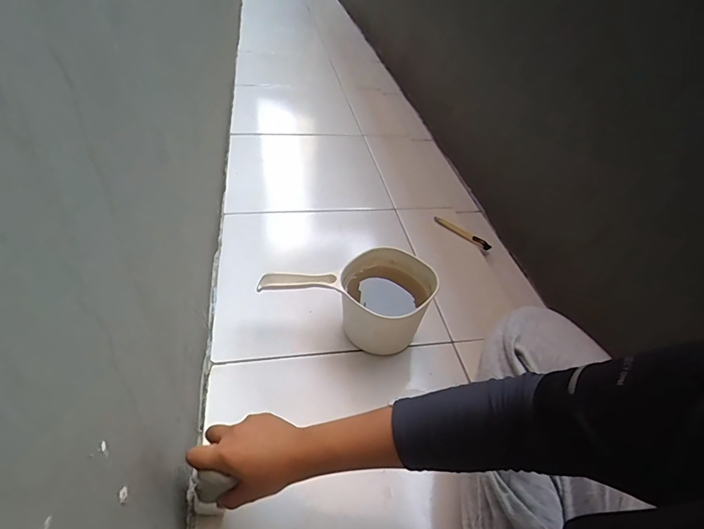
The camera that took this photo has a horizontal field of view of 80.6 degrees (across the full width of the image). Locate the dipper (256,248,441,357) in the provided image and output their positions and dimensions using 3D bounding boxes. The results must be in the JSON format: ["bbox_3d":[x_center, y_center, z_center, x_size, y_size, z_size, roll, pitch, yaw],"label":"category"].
[{"bbox_3d":[-0.005,0.052,0.694,0.266,0.123,0.140,14,42,7],"label":"dipper"}]

